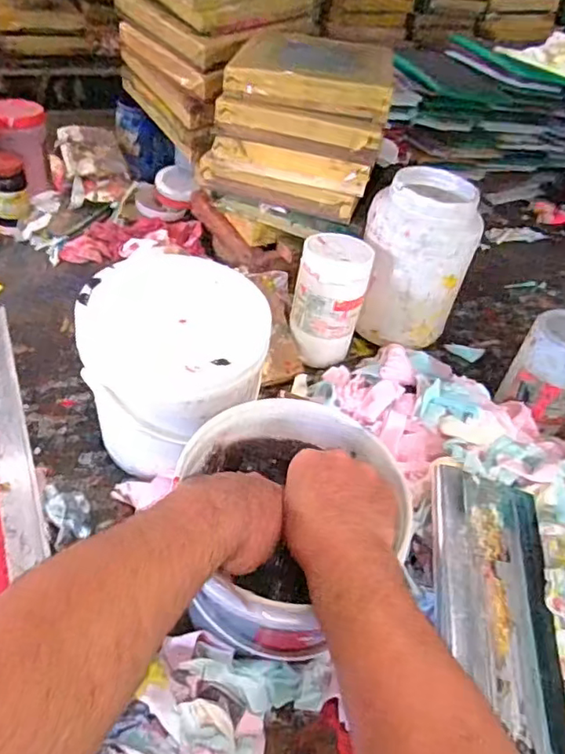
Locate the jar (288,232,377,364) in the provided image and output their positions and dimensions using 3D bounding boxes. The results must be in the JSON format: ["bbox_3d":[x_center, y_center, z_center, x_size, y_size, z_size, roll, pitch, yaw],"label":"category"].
[{"bbox_3d":[0.061,-0.105,0.810,0.095,0.163,0.084,17,44,5],"label":"jar"}]

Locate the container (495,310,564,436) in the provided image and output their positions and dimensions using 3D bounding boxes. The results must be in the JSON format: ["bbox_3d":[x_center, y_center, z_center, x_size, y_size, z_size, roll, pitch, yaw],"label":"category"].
[{"bbox_3d":[0.359,-0.010,0.774,0.097,0.147,0.101,31,47,18],"label":"container"}]

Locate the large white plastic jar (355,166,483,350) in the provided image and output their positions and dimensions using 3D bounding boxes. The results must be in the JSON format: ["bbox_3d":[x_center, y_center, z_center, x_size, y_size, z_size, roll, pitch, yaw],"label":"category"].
[{"bbox_3d":[0.184,-0.166,0.847,0.158,0.211,0.136,13,44,1],"label":"large white plastic jar"}]

